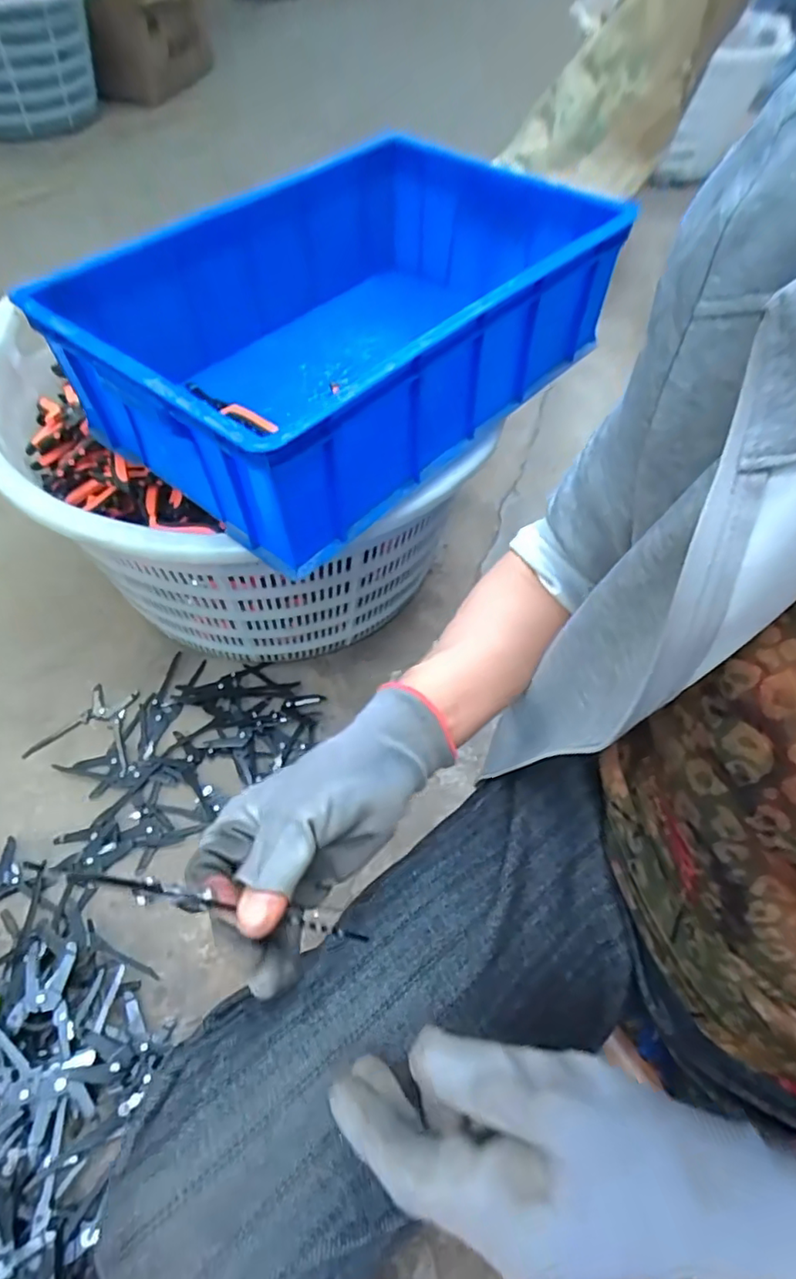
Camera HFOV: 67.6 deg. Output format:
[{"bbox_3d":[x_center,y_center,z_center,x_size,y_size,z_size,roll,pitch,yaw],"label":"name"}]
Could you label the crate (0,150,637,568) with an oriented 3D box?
[{"bbox_3d":[-0.049,-0.336,0.609,0.336,0.168,0.513,39,63,20],"label":"crate"}]

